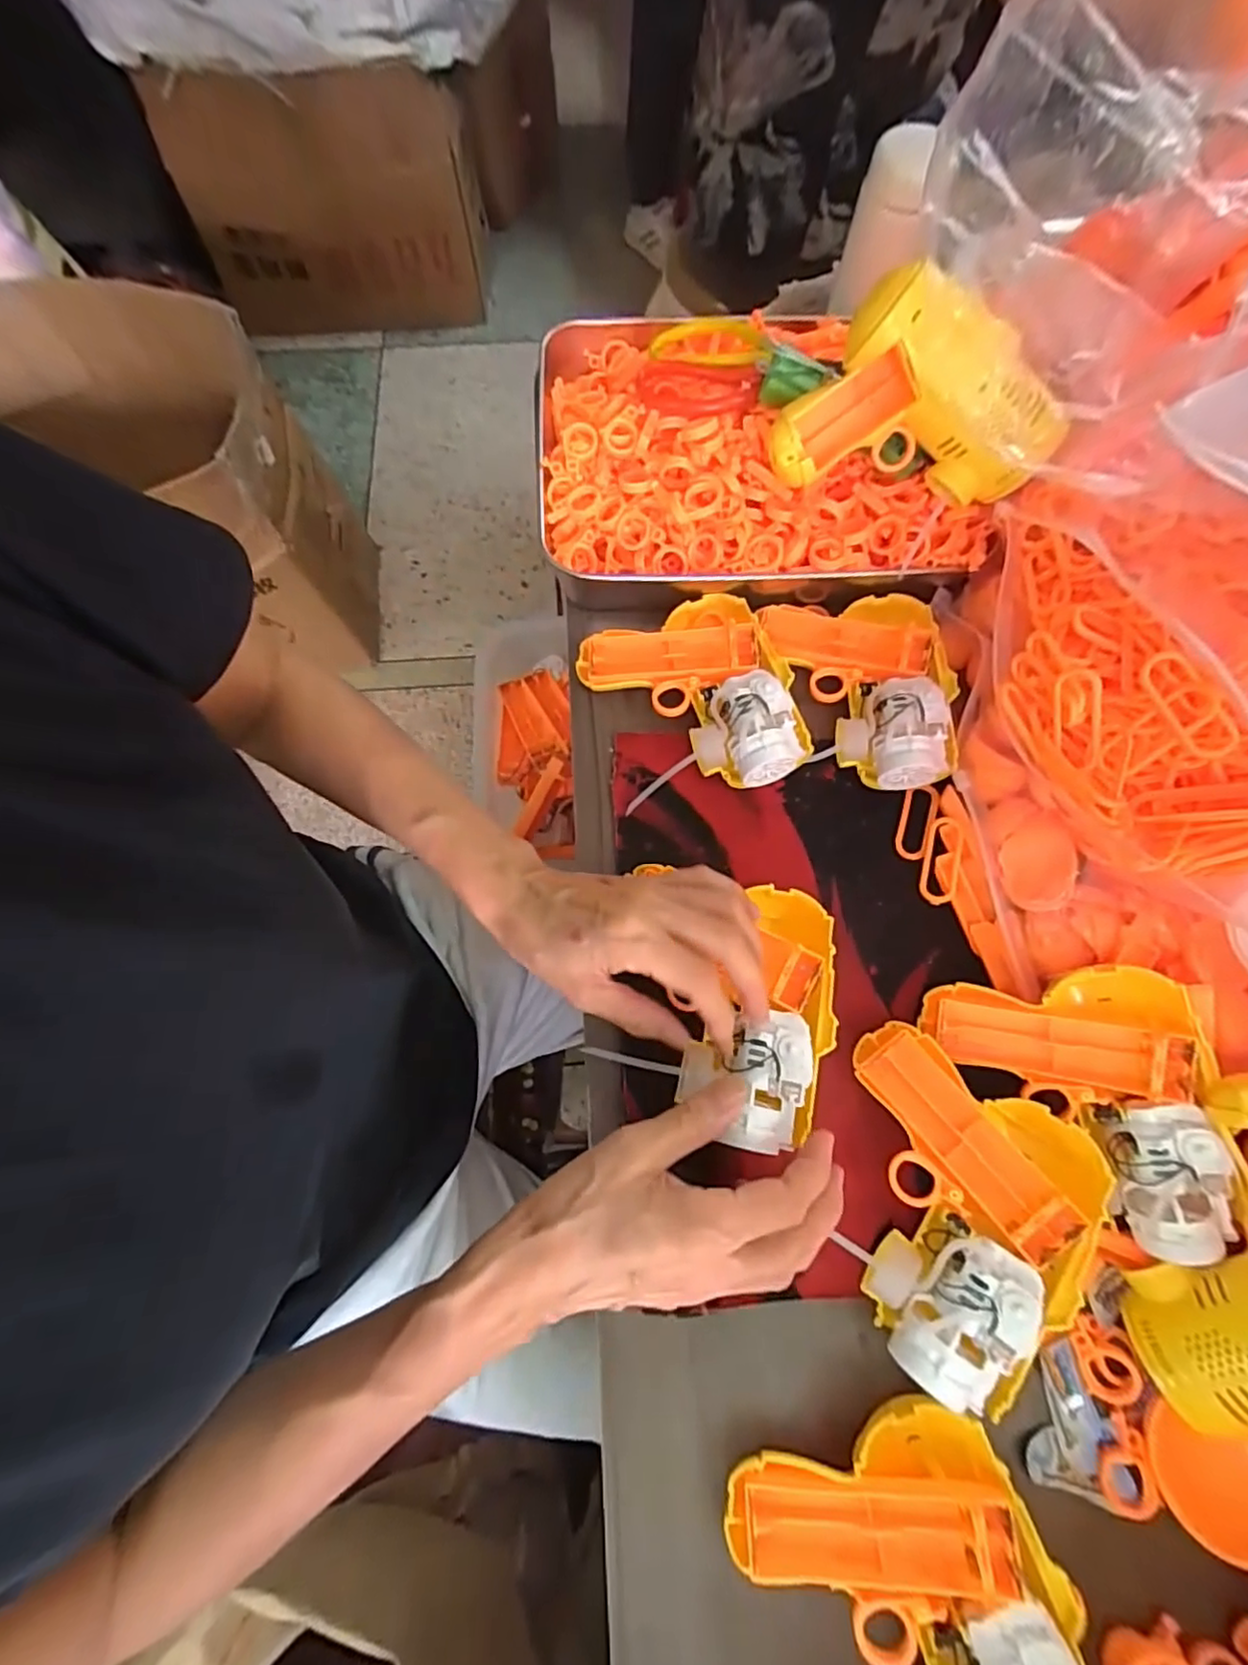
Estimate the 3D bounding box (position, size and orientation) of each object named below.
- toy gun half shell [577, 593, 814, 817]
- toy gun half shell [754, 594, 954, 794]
[{"bbox_3d":[0.043,-0.089,0.407,0.118,0.037,0.135,-15,71,-6],"label":"toy gun half shell"},{"bbox_3d":[0.156,-0.097,0.409,0.105,0.036,0.140,-7,70,-3],"label":"toy gun half shell"}]

